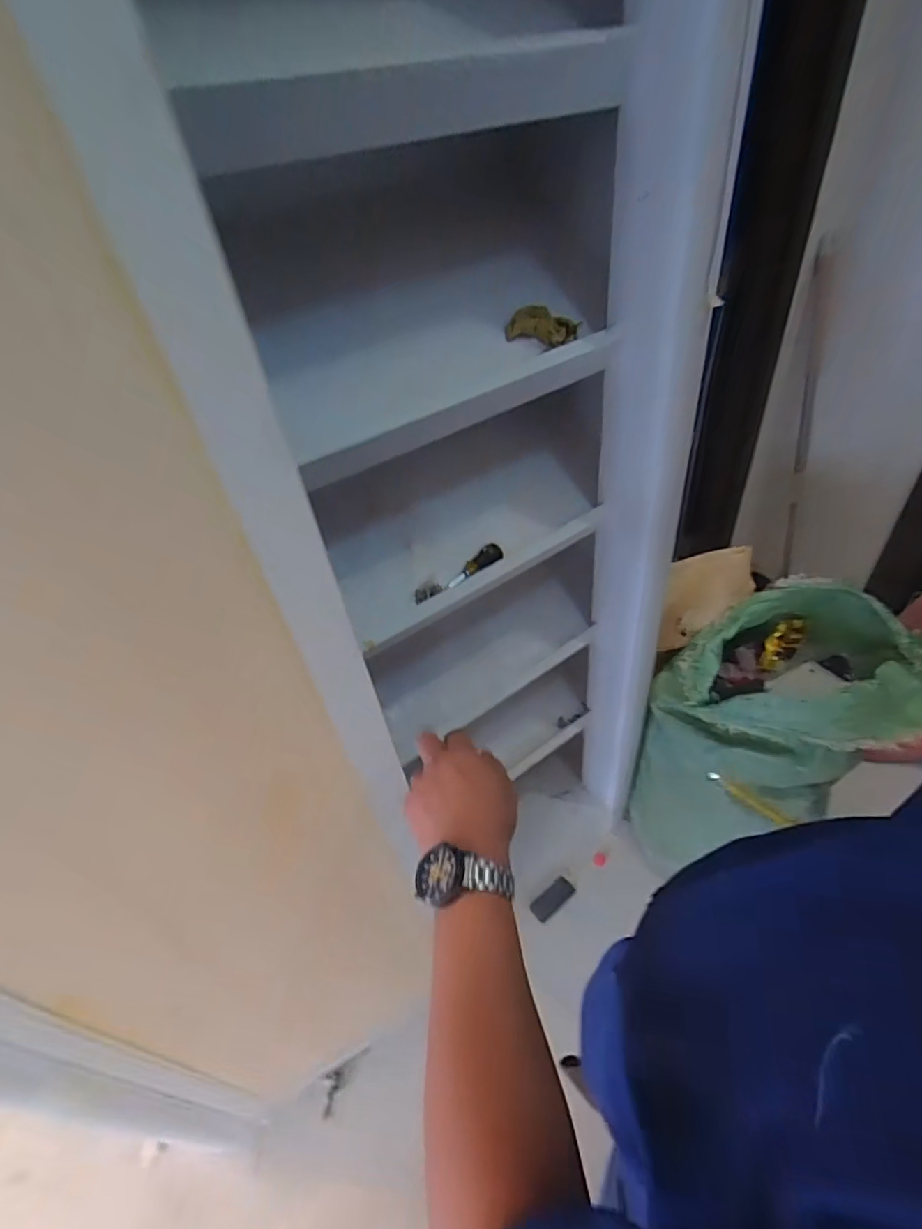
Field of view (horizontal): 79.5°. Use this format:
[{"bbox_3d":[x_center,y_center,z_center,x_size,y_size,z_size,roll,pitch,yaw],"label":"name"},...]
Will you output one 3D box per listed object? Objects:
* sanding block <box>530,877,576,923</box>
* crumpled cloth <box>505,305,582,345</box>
[{"bbox_3d":[0.221,0.691,1.346,0.114,0.012,0.051,-32,73,-21],"label":"sanding block"},{"bbox_3d":[0.097,-0.352,0.671,0.085,0.036,0.033,12,46,22],"label":"crumpled cloth"}]

